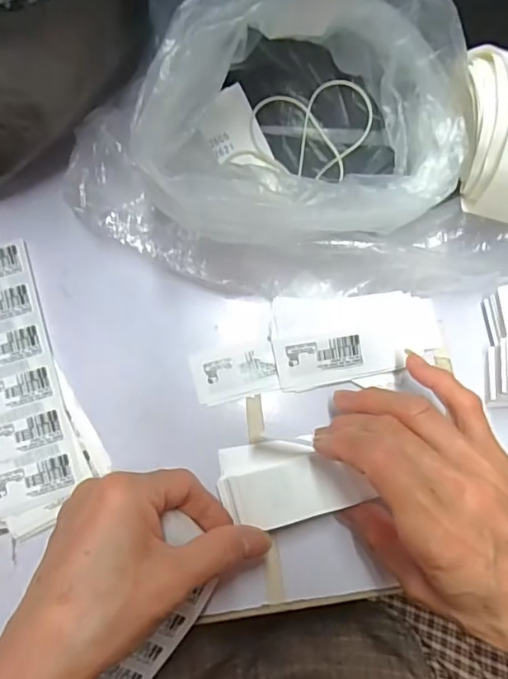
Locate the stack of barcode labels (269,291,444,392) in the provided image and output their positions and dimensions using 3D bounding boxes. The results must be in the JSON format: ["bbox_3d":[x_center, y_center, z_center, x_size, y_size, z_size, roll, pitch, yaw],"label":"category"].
[{"bbox_3d":[0.061,0.000,0.313,0.099,0.013,0.052,-2,82,-2],"label":"stack of barcode labels"}]

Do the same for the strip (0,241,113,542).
[{"bbox_3d":[-0.141,0.019,0.308,0.065,0.009,0.169,-24,83,-5],"label":"strip"}]

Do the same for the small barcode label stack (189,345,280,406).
[{"bbox_3d":[-0.011,0.020,0.315,0.048,0.004,0.030,-12,79,-4],"label":"small barcode label stack"}]

